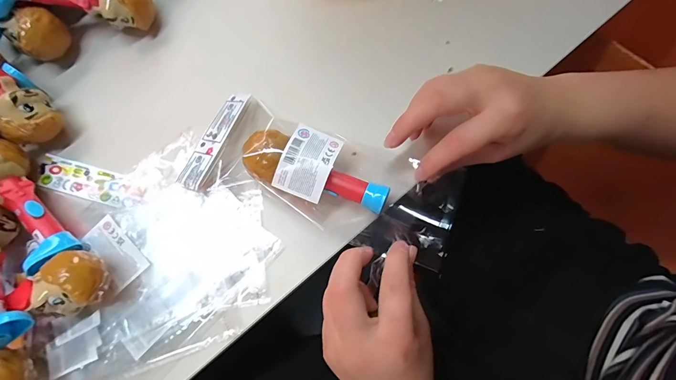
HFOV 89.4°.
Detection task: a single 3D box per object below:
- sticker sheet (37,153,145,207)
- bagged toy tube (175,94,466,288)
[{"bbox_3d":[-0.220,-0.006,0.303,0.096,0.004,0.028,16,76,5],"label":"sticker sheet"},{"bbox_3d":[-0.023,-0.012,0.281,0.215,0.044,0.095,21,77,4],"label":"bagged toy tube"}]

